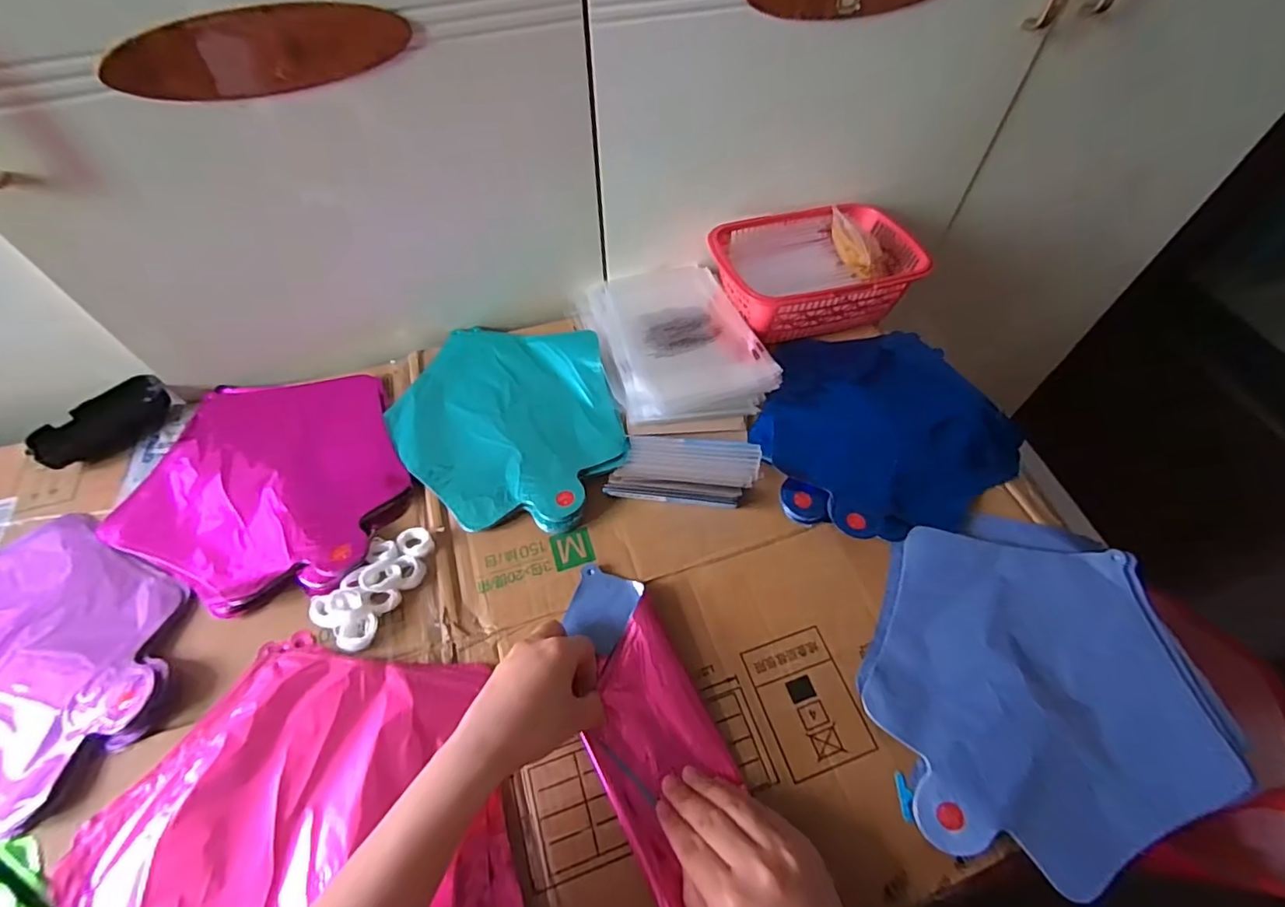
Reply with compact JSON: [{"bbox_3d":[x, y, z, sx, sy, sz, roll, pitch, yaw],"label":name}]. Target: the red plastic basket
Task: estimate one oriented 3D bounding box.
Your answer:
[{"bbox_3d":[0.184,-0.205,0.600,0.213,0.069,0.144,-11,58,-8],"label":"red plastic basket"}]

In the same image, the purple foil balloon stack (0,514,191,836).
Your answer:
[{"bbox_3d":[-0.468,0.152,0.404,0.226,0.024,0.229,-19,60,-13],"label":"purple foil balloon stack"}]

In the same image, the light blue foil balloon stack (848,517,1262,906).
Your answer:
[{"bbox_3d":[0.284,0.159,0.406,0.245,0.018,0.225,-13,58,-9],"label":"light blue foil balloon stack"}]

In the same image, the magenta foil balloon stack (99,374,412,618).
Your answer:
[{"bbox_3d":[-0.336,0.024,0.491,0.233,0.026,0.232,-11,58,-9],"label":"magenta foil balloon stack"}]

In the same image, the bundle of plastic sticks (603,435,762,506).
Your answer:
[{"bbox_3d":[0.038,0.016,0.487,0.126,0.017,0.066,7,57,3],"label":"bundle of plastic sticks"}]

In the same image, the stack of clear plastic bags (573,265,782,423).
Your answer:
[{"bbox_3d":[0.030,-0.128,0.584,0.159,0.029,0.217,-15,59,-11],"label":"stack of clear plastic bags"}]

